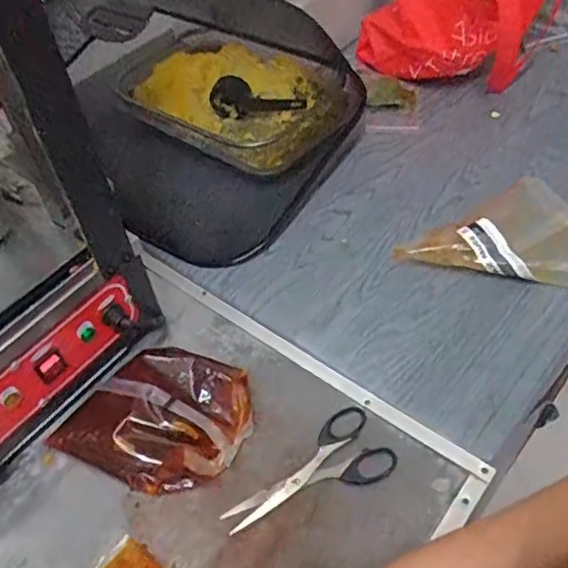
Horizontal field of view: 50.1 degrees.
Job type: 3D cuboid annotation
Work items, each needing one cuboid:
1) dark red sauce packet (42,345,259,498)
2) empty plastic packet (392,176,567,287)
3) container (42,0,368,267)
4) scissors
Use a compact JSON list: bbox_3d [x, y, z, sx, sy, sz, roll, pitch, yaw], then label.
[{"bbox_3d":[-0.112,0.118,0.554,0.152,0.043,0.125,18,55,18],"label":"dark red sauce packet"},{"bbox_3d":[0.241,-0.058,0.673,0.217,0.045,0.118,4,52,8],"label":"empty plastic packet"},{"bbox_3d":[-0.114,-0.245,0.776,0.362,0.151,0.320,16,53,18],"label":"container"},{"bbox_3d":[0.019,0.166,0.526,0.150,0.005,0.069,-26,54,-16],"label":"scissors"}]

